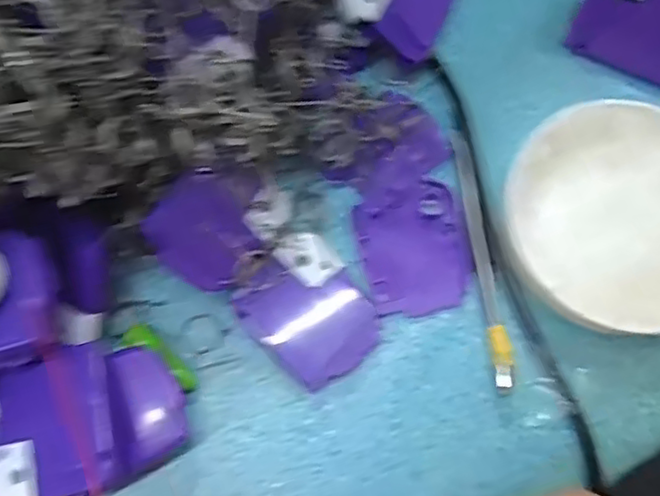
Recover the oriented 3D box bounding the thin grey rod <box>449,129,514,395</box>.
[{"bbox_3d":[0.070,0.003,0.300,0.010,0.013,0.124,-6,75,-2],"label":"thin grey rod"}]

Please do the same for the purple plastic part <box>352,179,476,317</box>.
[{"bbox_3d":[0.040,0.000,0.307,0.049,0.005,0.060,-13,75,-4],"label":"purple plastic part"}]

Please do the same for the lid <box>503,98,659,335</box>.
[{"bbox_3d":[0.136,-0.014,0.300,0.108,0.022,0.104,0,74,0],"label":"lid"}]

